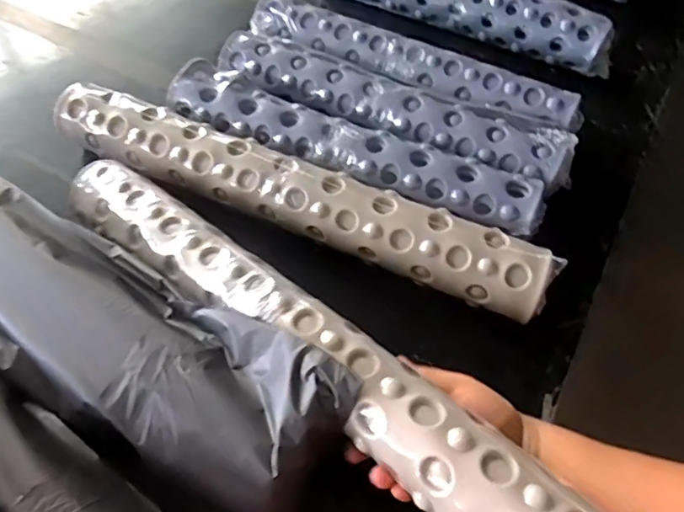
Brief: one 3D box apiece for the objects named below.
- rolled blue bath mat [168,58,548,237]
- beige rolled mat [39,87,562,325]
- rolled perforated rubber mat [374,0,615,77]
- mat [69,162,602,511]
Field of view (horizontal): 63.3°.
[{"bbox_3d":[0.009,-0.123,0.640,0.446,0.064,0.094,23,57,14],"label":"rolled blue bath mat"},{"bbox_3d":[-0.061,-0.068,0.596,0.571,0.070,0.069,22,57,13],"label":"beige rolled mat"},{"bbox_3d":[0.172,-0.390,0.843,0.473,0.070,0.074,27,58,16],"label":"rolled perforated rubber mat"},{"bbox_3d":[-0.050,0.053,0.452,0.560,0.047,0.066,34,59,29],"label":"mat"}]

